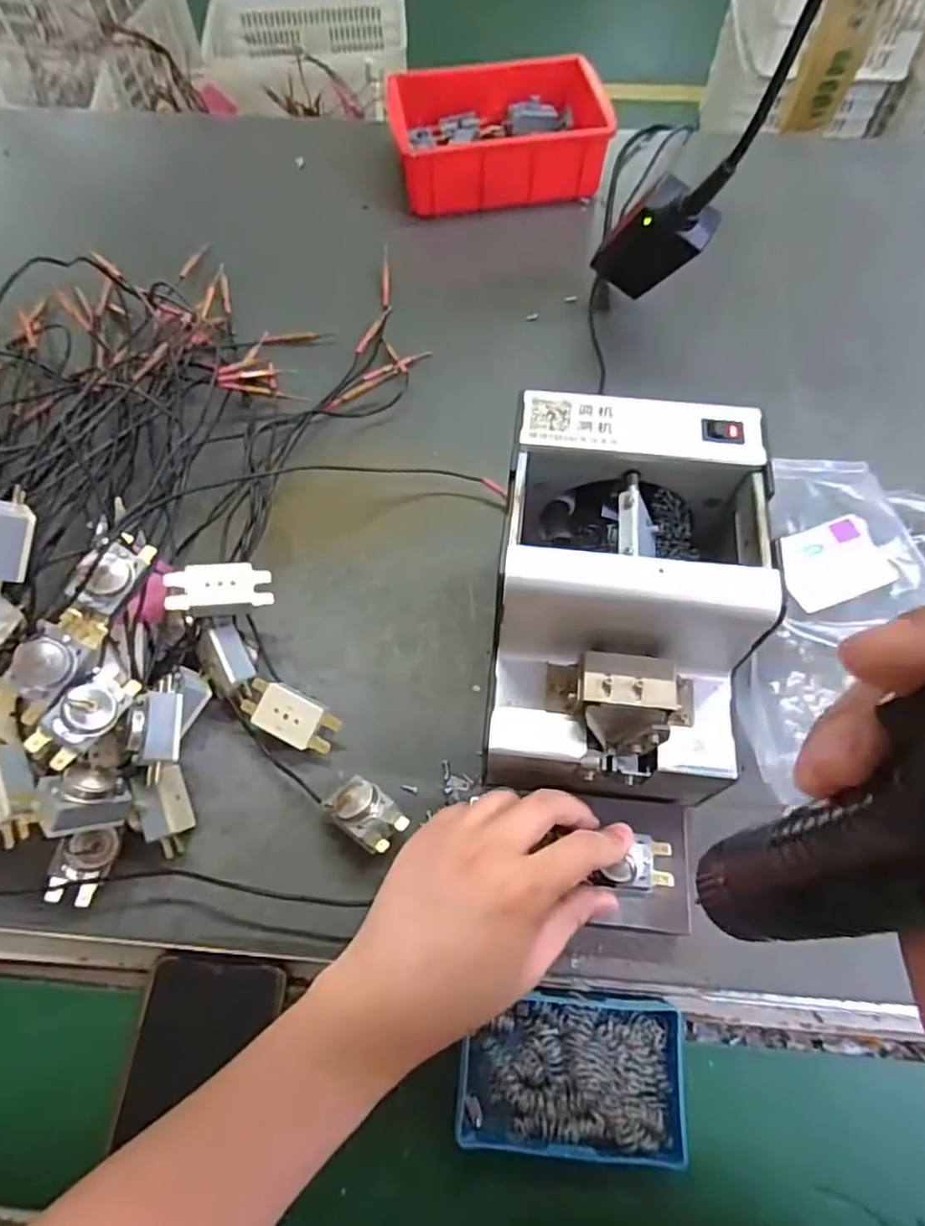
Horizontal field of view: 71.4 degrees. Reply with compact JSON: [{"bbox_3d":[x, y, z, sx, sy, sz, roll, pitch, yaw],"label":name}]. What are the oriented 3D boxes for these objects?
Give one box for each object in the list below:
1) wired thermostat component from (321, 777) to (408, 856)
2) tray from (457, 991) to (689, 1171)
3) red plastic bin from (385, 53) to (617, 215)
[{"bbox_3d":[-0.055,0.116,0.368,0.045,0.032,0.030,35,69,16],"label":"wired thermostat component"},{"bbox_3d":[0.057,0.245,0.345,0.113,0.028,0.070,3,64,2],"label":"tray"},{"bbox_3d":[0.033,-0.472,0.642,0.202,0.072,0.142,-7,65,-3],"label":"red plastic bin"}]

